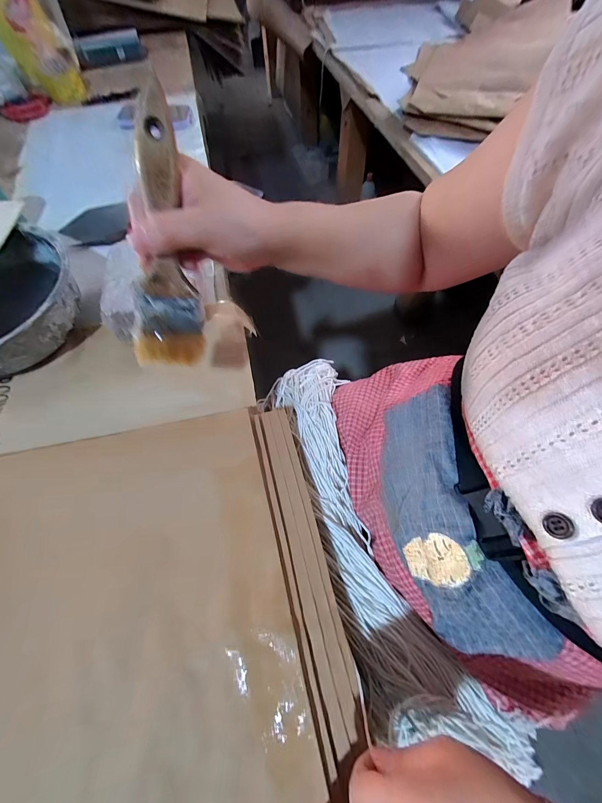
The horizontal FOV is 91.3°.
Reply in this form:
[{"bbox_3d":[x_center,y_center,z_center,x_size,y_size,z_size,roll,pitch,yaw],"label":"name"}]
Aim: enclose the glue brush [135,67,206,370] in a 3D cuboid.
[{"bbox_3d":[-0.096,-0.109,0.217,0.049,0.171,0.019,-1,33,-23],"label":"glue brush"}]

